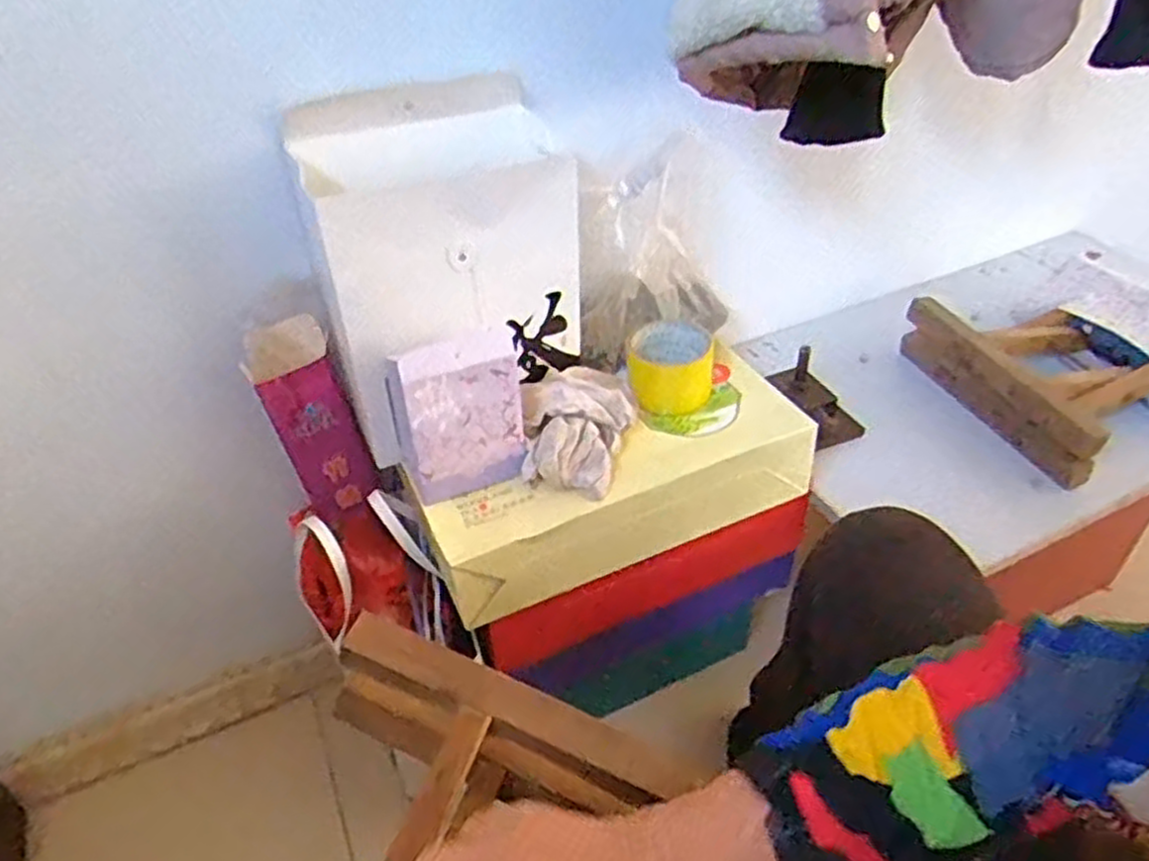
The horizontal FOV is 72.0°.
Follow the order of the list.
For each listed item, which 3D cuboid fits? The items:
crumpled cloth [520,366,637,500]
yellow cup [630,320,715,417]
[{"bbox_3d":[0.004,-0.010,0.753,0.096,0.062,0.148,9,41,14],"label":"crumpled cloth"},{"bbox_3d":[0.100,-0.065,0.818,0.082,0.065,0.080,-1,40,1],"label":"yellow cup"}]

